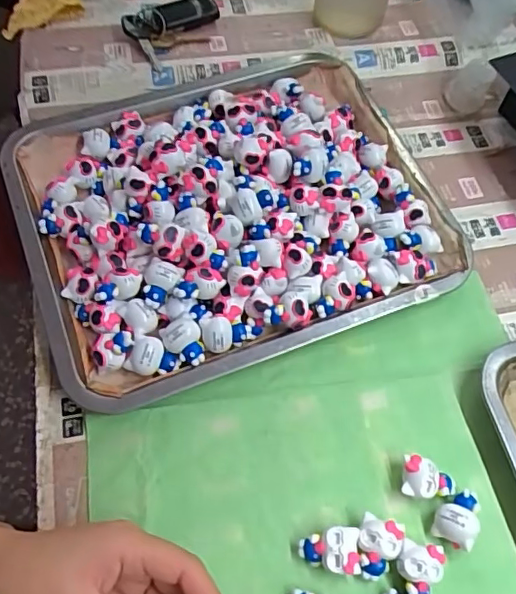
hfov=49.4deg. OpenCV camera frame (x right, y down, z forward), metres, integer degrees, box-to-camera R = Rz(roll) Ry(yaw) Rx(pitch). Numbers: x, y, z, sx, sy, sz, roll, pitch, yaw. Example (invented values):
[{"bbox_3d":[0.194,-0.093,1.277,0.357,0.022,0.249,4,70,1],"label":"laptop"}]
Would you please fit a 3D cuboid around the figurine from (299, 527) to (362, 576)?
[{"bbox_3d":[0.041,0.149,0.329,0.034,0.019,0.025,2,61,-2],"label":"figurine"}]

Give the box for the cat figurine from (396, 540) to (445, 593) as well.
[{"bbox_3d":[0.093,0.160,0.326,0.027,0.019,0.031,8,61,1],"label":"cat figurine"}]

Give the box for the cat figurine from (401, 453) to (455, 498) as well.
[{"bbox_3d":[0.106,0.115,0.354,0.032,0.019,0.024,9,61,2],"label":"cat figurine"}]

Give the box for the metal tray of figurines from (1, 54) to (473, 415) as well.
[{"bbox_3d":[-0.023,-0.076,0.433,0.309,0.045,0.261,-19,64,-13],"label":"metal tray of figurines"}]

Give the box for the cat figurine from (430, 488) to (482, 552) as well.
[{"bbox_3d":[0.121,0.134,0.343,0.022,0.024,0.034,23,62,9],"label":"cat figurine"}]

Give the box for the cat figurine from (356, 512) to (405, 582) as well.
[{"bbox_3d":[0.069,0.148,0.331,0.025,0.018,0.033,21,62,8],"label":"cat figurine"}]

